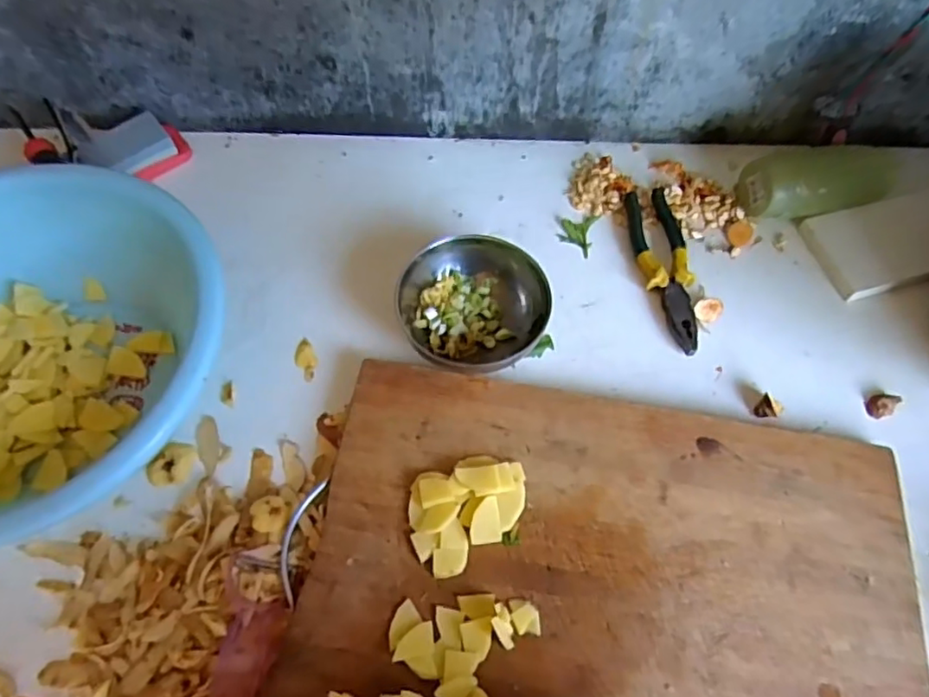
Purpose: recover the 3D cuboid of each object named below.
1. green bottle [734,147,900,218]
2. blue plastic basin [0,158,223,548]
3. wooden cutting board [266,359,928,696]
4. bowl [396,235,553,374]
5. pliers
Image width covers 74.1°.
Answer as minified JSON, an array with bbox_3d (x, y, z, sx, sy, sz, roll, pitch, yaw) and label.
[{"bbox_3d":[0.391,-0.185,0.662,0.167,0.069,0.065,-12,64,-6],"label":"green bottle"},{"bbox_3d":[-0.361,0.028,0.522,0.322,0.118,0.269,0,63,-1],"label":"blue plastic basin"},{"bbox_3d":[0.115,0.203,0.488,0.478,0.039,0.344,8,64,3],"label":"wooden cutting board"},{"bbox_3d":[0.008,-0.040,0.594,0.137,0.065,0.131,-16,65,-9],"label":"bowl"},{"bbox_3d":[0.211,-0.090,0.646,0.054,0.022,0.202,-4,64,-3],"label":"pliers"}]

